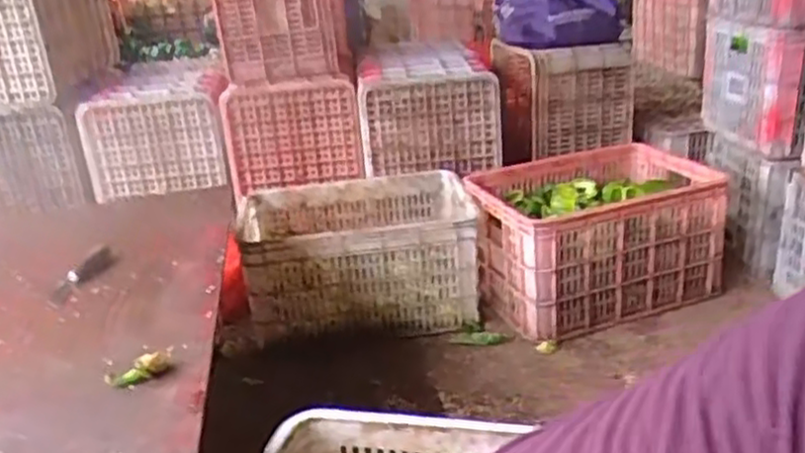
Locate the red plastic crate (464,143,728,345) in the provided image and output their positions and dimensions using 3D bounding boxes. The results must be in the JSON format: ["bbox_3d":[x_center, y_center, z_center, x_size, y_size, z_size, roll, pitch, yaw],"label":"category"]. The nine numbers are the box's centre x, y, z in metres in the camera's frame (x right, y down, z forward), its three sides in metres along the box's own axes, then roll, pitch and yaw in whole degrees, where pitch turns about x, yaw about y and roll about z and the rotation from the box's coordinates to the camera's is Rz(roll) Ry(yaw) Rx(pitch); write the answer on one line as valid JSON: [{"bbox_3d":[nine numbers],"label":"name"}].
[{"bbox_3d":[0.412,0.016,1.697,0.513,0.274,0.334,-9,23,-20],"label":"red plastic crate"}]

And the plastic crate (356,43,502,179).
[{"bbox_3d":[0.062,-0.308,1.882,0.324,0.262,0.317,-2,21,-2],"label":"plastic crate"}]

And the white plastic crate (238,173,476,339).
[{"bbox_3d":[-0.107,0.070,1.725,0.517,0.274,0.334,-3,21,-4],"label":"white plastic crate"}]

